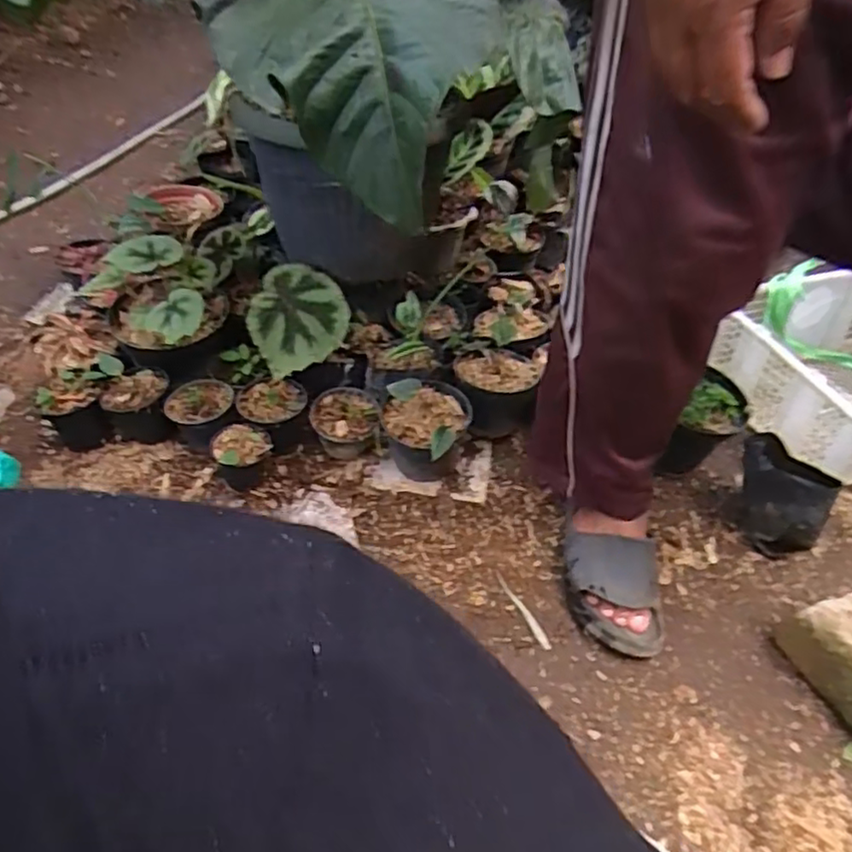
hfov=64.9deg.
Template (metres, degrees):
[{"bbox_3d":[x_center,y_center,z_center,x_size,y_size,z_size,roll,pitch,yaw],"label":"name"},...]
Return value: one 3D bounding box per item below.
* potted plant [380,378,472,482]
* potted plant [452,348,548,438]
[{"bbox_3d":[0.001,0.004,0.974,0.122,0.117,0.135,24,51,19],"label":"potted plant"},{"bbox_3d":[0.114,-0.053,1.037,0.138,0.083,0.110,-1,48,-4],"label":"potted plant"}]

